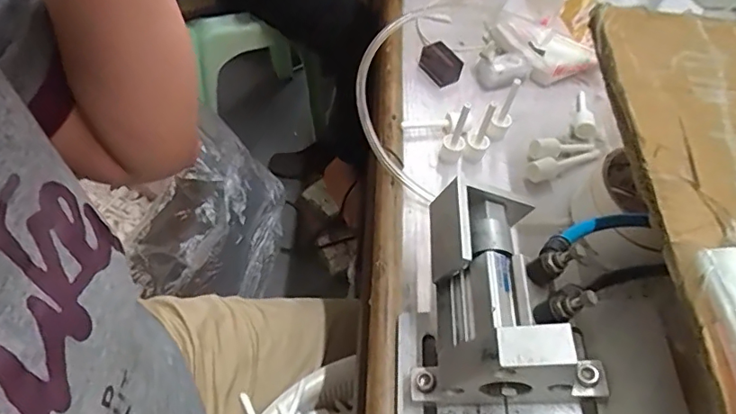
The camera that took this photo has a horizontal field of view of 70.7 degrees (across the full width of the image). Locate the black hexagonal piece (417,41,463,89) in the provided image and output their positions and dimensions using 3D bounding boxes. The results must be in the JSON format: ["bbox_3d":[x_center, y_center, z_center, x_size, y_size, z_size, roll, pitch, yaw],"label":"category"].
[{"bbox_3d":[0.072,-0.142,0.510,0.026,0.026,0.044,-25,61,-20],"label":"black hexagonal piece"}]

